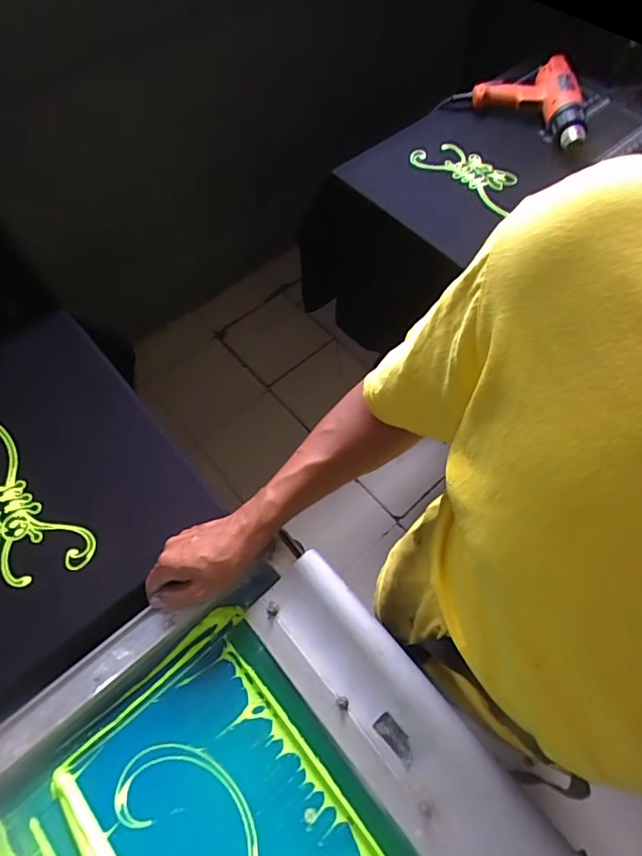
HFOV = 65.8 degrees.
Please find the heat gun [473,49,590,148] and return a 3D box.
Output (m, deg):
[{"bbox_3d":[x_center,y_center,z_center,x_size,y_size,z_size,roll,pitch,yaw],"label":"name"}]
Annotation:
[{"bbox_3d":[0.418,-0.600,0.912,0.153,0.073,0.224,-37,63,-15],"label":"heat gun"}]

